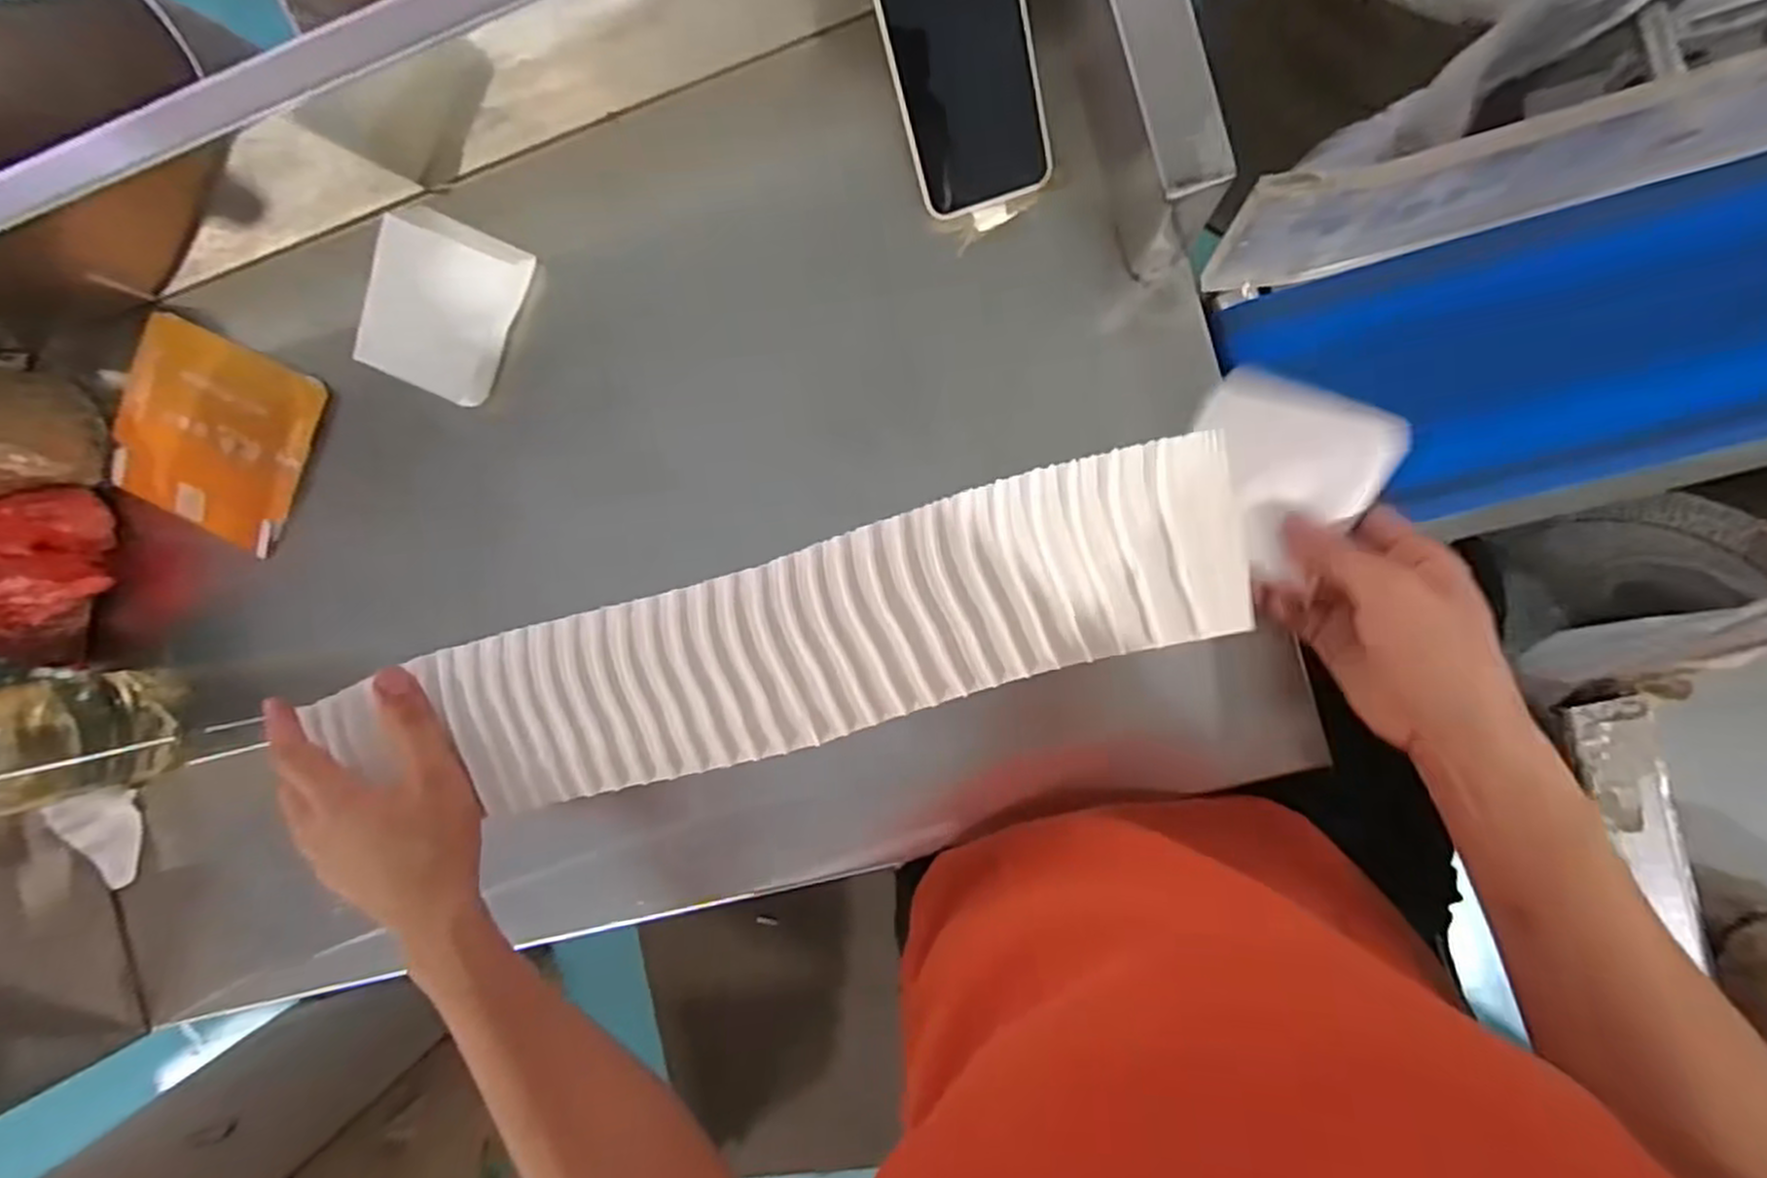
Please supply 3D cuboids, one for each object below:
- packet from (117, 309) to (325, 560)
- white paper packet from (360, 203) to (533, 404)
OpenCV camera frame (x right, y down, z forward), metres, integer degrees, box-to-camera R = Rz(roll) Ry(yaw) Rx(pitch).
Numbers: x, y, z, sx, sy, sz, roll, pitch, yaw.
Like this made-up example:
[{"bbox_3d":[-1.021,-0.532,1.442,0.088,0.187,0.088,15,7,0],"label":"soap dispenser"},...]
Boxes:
[{"bbox_3d":[-0.459,-0.106,0.529,0.146,0.010,0.125,22,96,7],"label":"packet"},{"bbox_3d":[-0.281,-0.179,0.492,0.089,0.015,0.105,20,95,7],"label":"white paper packet"}]

